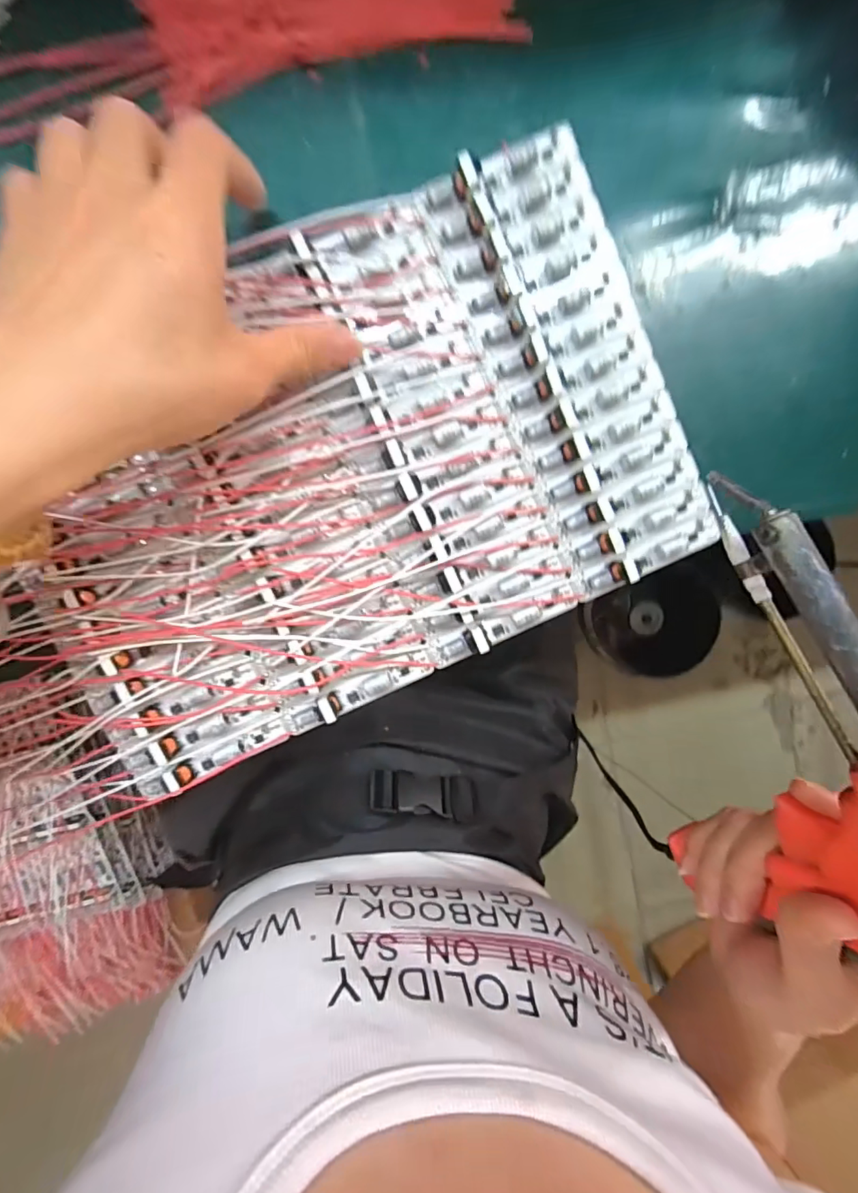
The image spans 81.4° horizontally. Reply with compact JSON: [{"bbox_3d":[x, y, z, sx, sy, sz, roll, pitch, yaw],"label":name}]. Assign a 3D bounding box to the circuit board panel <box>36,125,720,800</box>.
[{"bbox_3d":[-0.029,-0.055,0.220,0.286,0.018,0.193,-25,98,-2],"label":"circuit board panel"}]

